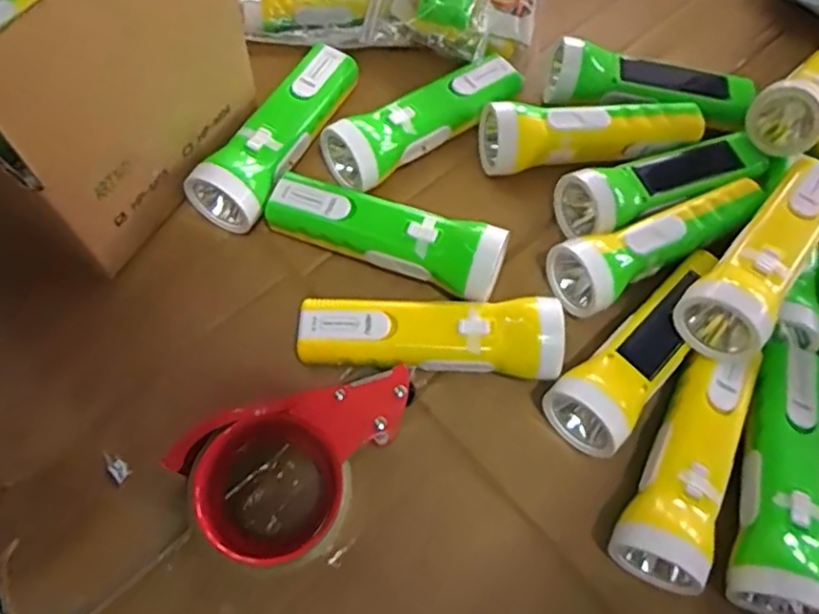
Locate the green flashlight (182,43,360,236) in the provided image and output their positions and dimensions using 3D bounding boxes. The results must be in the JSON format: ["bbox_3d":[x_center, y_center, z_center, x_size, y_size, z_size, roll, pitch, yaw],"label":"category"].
[{"bbox_3d":[-0.097,-0.135,0.480,0.053,0.051,0.169,26,66,8],"label":"green flashlight"}]

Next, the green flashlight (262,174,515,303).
[{"bbox_3d":[-0.018,-0.051,0.450,0.168,0.047,0.049,23,66,7],"label":"green flashlight"}]

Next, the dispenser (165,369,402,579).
[{"bbox_3d":[-0.061,0.100,0.374,0.138,0.071,0.094,-12,65,-12],"label":"dispenser"}]

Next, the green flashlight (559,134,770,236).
[{"bbox_3d":[0.192,-0.097,0.474,0.169,0.043,0.054,-20,68,-12],"label":"green flashlight"}]

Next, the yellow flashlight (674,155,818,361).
[{"bbox_3d":[0.241,-0.038,0.422,0.052,0.049,0.165,41,69,14],"label":"yellow flashlight"}]

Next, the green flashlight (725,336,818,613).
[{"bbox_3d":[0.232,0.098,0.386,0.049,0.045,0.168,22,66,6],"label":"green flashlight"}]

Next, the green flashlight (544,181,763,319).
[{"bbox_3d":[0.176,-0.047,0.456,0.173,0.049,0.053,-25,69,-14],"label":"green flashlight"}]

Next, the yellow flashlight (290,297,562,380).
[{"bbox_3d":[0.013,0.022,0.421,0.167,0.048,0.049,4,65,-2],"label":"yellow flashlight"}]

